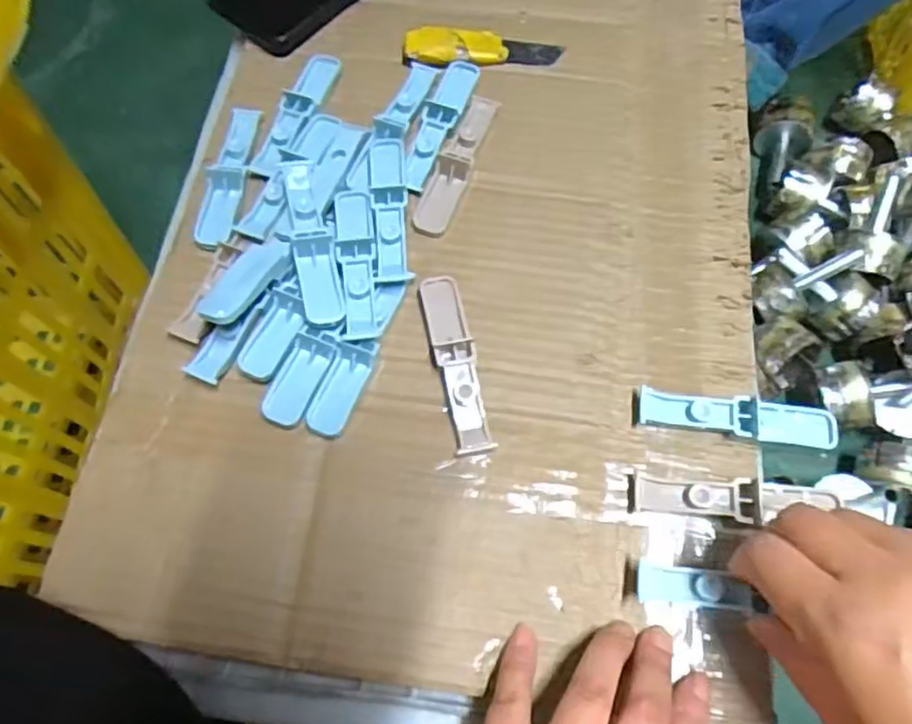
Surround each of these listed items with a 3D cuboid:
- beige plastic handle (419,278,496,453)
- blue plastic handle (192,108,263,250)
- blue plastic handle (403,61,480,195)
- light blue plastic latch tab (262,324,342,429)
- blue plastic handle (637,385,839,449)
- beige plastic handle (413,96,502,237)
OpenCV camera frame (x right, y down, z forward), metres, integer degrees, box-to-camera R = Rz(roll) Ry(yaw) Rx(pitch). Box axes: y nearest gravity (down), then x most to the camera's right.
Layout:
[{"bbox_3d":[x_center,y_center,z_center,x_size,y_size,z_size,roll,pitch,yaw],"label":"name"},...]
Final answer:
[{"bbox_3d":[0.000,0.000,0.341,0.020,0.010,0.096,-11,67,-5],"label":"beige plastic handle"},{"bbox_3d":[-0.136,-0.113,0.391,0.023,0.010,0.105,6,67,2],"label":"blue plastic handle"},{"bbox_3d":[-0.011,-0.147,0.396,0.021,0.006,0.098,20,68,8],"label":"blue plastic handle"},{"bbox_3d":[-0.080,0.007,0.335,0.022,0.010,0.053,22,68,9],"label":"light blue plastic latch tab"},{"bbox_3d":[0.144,0.029,0.336,0.100,0.015,0.020,7,67,2],"label":"blue plastic handle"},{"bbox_3d":[0.000,-0.120,0.389,0.020,0.006,0.099,20,68,8],"label":"beige plastic handle"}]

